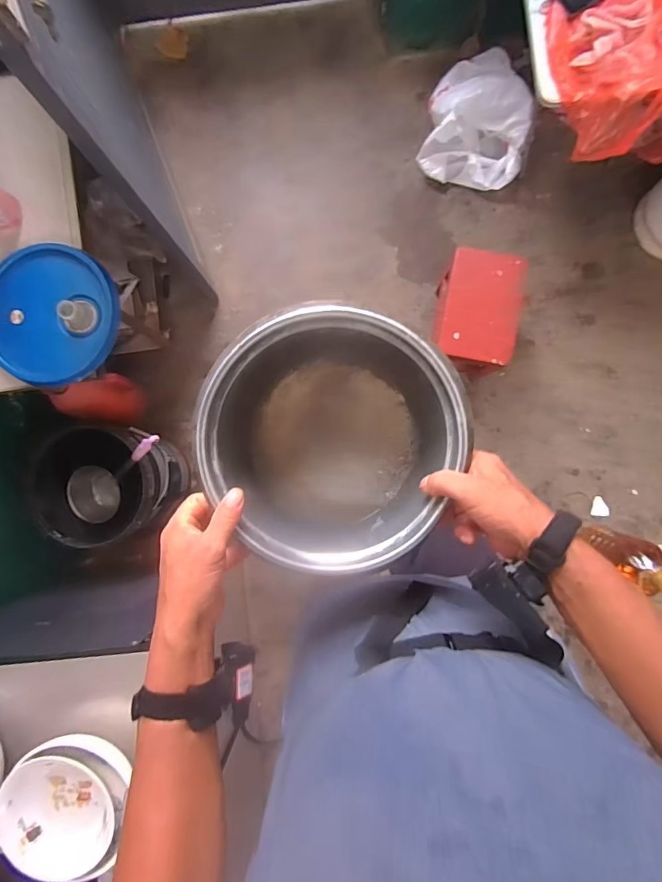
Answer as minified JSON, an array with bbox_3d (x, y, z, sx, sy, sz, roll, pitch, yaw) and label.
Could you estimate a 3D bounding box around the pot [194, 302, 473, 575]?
[{"bbox_3d":[0.000,0.003,0.506,0.258,0.174,0.262,0,89,2],"label":"pot"}]

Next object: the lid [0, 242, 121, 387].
[{"bbox_3d":[-0.617,-0.281,0.955,0.298,0.066,0.295,0,89,2],"label":"lid"}]

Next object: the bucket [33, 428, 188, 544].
[{"bbox_3d":[-0.627,0.130,1.250,0.317,0.270,0.293,0,89,2],"label":"bucket"}]

